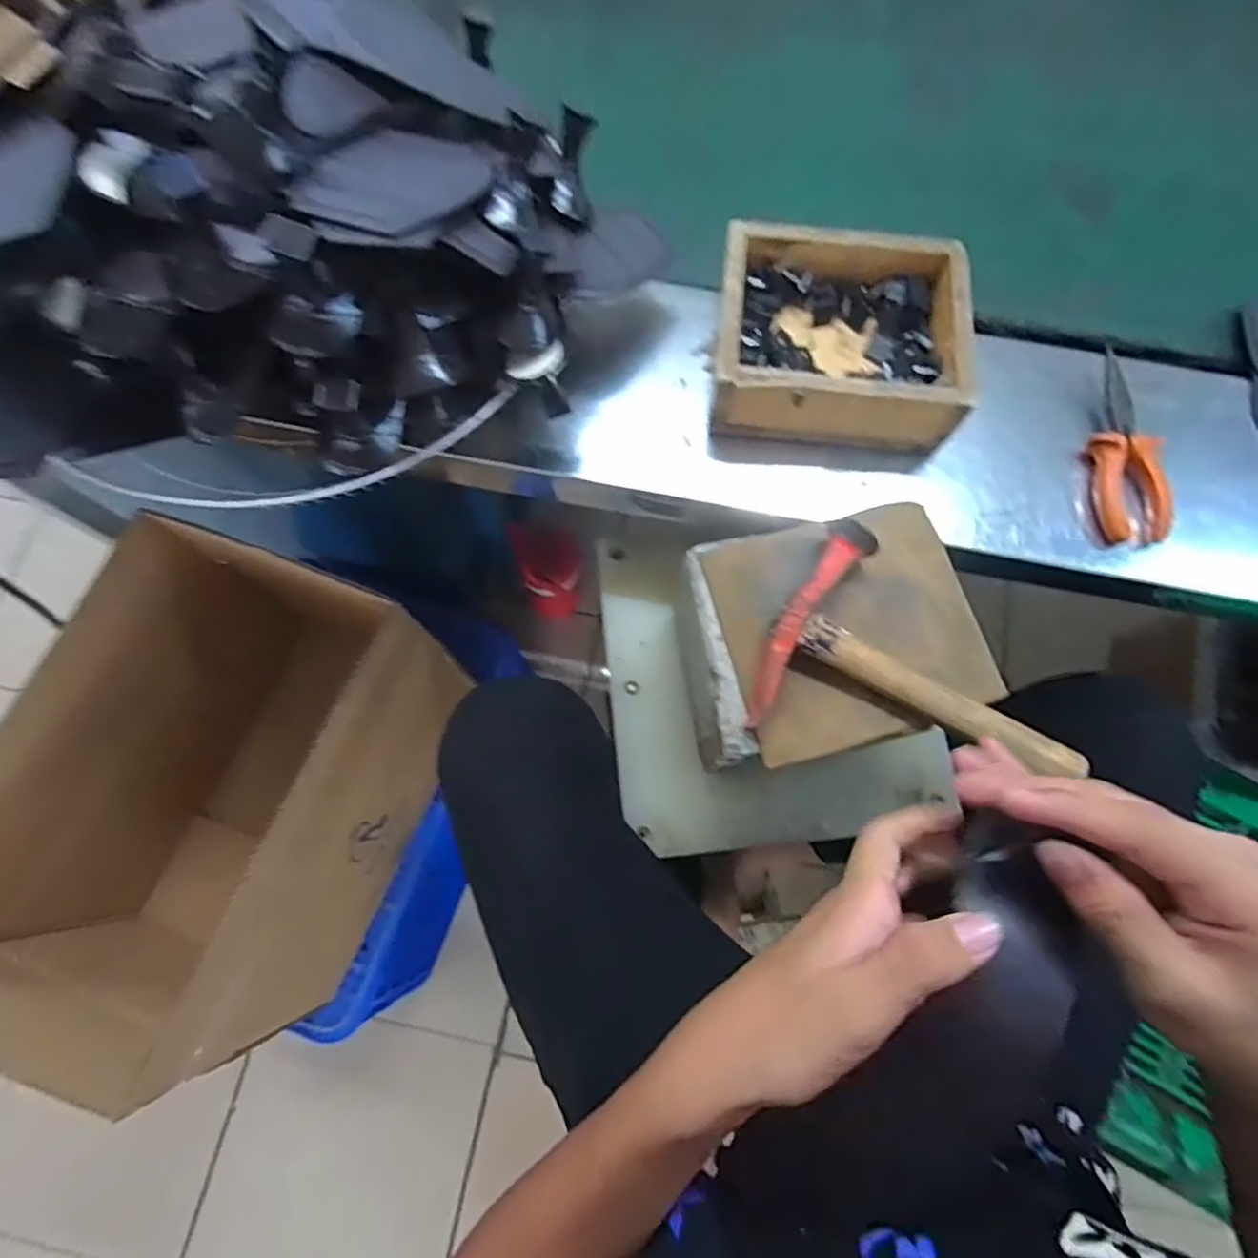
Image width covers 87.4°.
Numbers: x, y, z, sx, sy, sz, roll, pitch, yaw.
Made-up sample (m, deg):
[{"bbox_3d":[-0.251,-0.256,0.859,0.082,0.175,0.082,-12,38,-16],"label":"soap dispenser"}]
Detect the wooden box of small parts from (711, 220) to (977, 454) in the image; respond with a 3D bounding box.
[{"bbox_3d":[0.159,-0.219,0.511,0.176,0.072,0.145,4,73,1],"label":"wooden box of small parts"}]

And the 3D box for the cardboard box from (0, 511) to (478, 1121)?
[{"bbox_3d":[-0.433,0.189,0.762,0.316,0.406,0.472,20,74,6],"label":"cardboard box"}]

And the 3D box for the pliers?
[{"bbox_3d":[0.372,-0.138,0.497,0.049,0.021,0.149,-3,73,-1],"label":"pliers"}]

